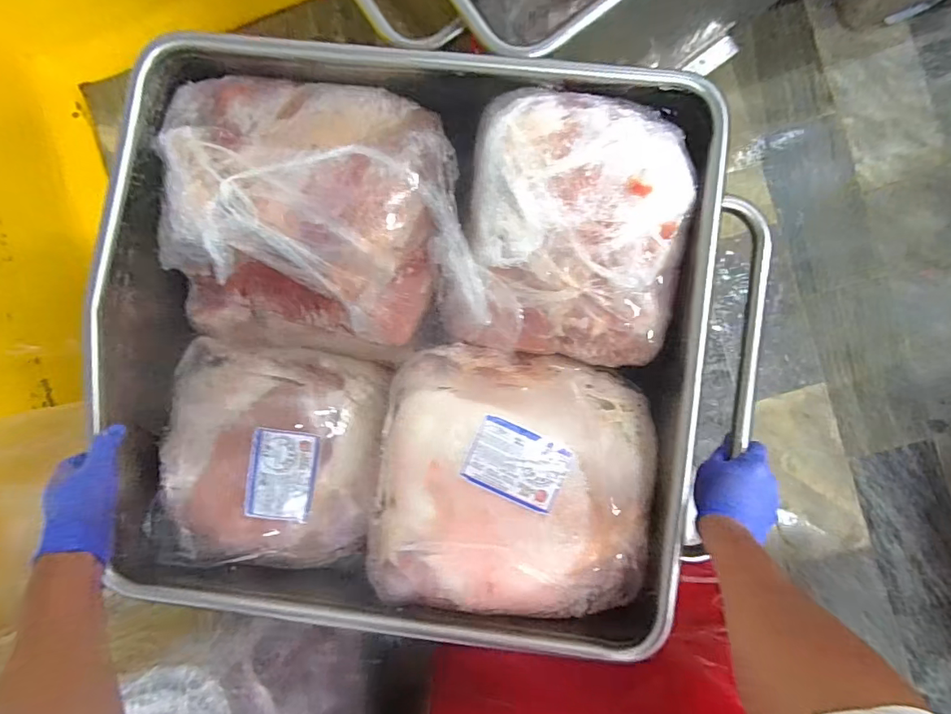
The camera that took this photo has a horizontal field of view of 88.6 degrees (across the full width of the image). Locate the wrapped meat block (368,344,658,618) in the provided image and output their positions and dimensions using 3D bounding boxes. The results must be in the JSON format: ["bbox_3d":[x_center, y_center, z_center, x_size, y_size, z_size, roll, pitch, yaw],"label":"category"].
[{"bbox_3d":[0.047,0.146,0.568,0.319,0.101,0.294,7,88,8],"label":"wrapped meat block"}]

